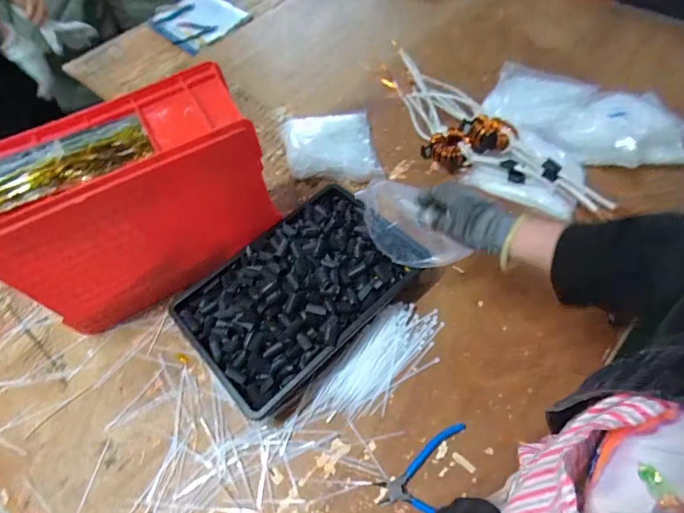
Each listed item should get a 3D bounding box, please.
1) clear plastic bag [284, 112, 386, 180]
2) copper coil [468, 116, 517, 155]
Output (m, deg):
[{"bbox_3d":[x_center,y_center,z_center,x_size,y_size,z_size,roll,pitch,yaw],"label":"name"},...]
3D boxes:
[{"bbox_3d":[-0.024,-0.228,0.843,0.185,0.050,0.194,-11,57,-1],"label":"clear plastic bag"},{"bbox_3d":[0.296,-0.241,0.813,0.081,0.028,0.085,-3,58,4],"label":"copper coil"}]

